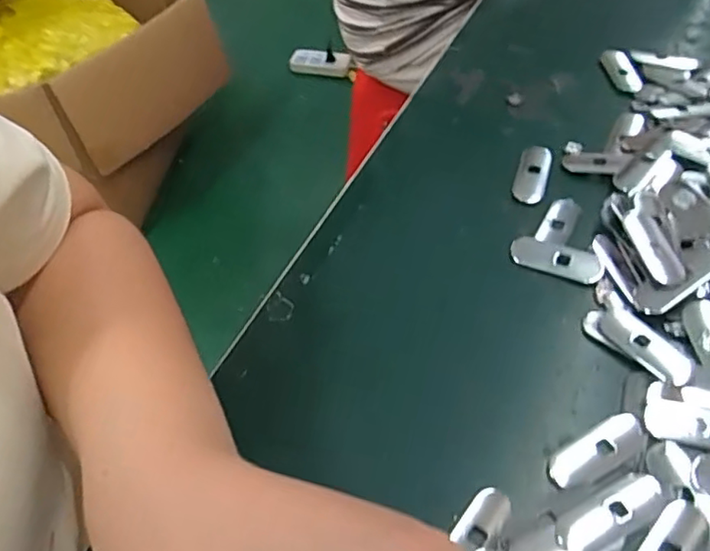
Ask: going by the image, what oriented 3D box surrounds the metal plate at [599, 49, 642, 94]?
[{"bbox_3d":[0.200,-0.153,0.457,0.017,0.005,0.051,-8,52,-1],"label":"metal plate"}]

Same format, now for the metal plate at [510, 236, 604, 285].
[{"bbox_3d":[0.115,-0.009,0.349,0.051,0.005,0.018,21,57,20],"label":"metal plate"}]

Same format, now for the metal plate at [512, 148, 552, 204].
[{"bbox_3d":[0.116,-0.067,0.398,0.020,0.004,0.050,13,55,14],"label":"metal plate"}]

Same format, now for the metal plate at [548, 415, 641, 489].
[{"bbox_3d":[0.112,0.083,0.284,0.047,0.009,0.017,-22,54,-12],"label":"metal plate"}]

